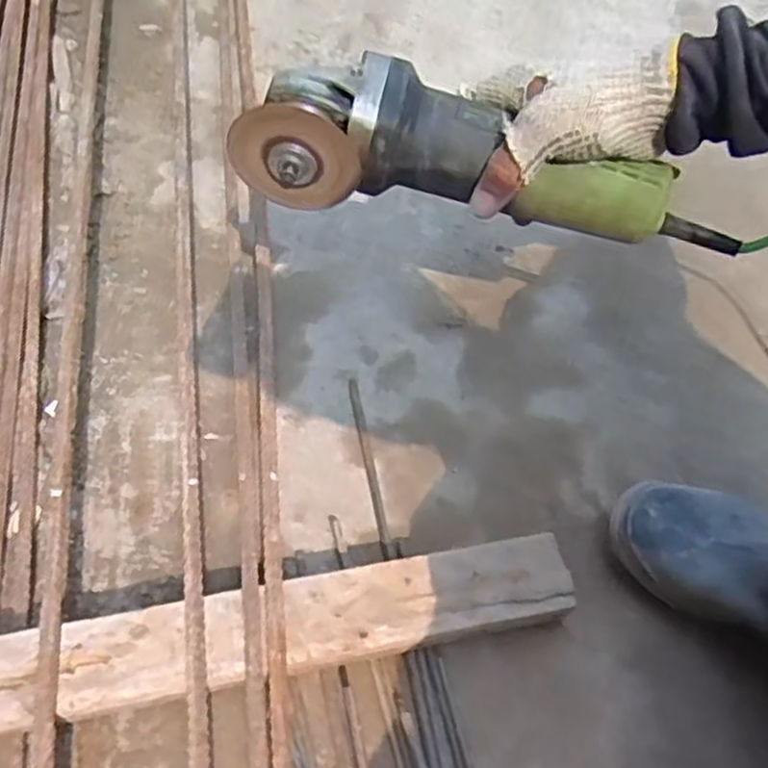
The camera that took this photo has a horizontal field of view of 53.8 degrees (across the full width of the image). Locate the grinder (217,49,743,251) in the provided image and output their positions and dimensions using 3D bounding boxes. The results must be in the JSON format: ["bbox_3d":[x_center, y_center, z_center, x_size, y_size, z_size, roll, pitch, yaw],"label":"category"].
[{"bbox_3d":[0.072,-0.143,0.507,0.326,0.074,0.076,11,60,-8],"label":"grinder"}]

